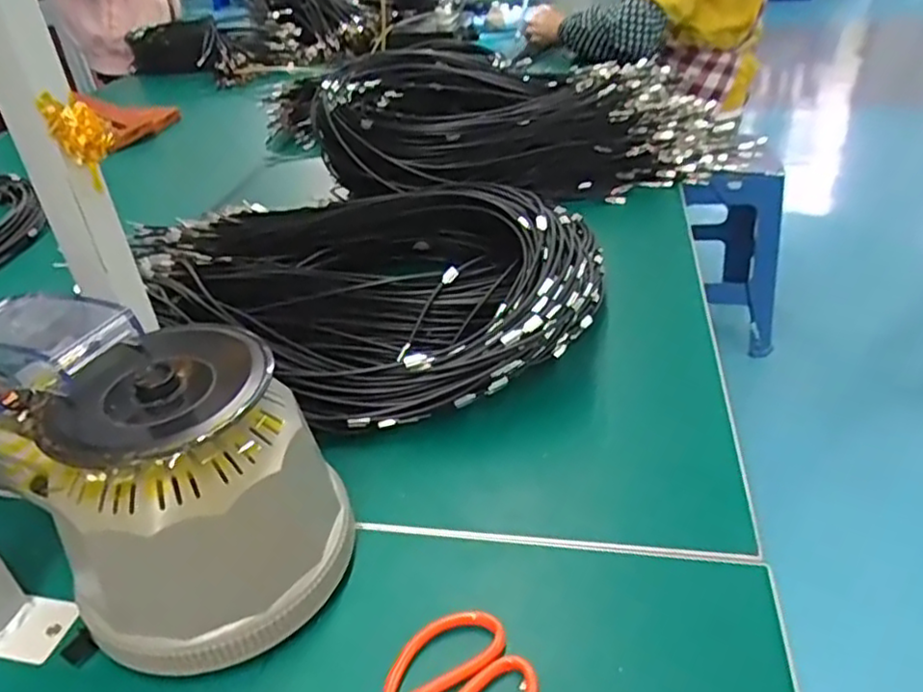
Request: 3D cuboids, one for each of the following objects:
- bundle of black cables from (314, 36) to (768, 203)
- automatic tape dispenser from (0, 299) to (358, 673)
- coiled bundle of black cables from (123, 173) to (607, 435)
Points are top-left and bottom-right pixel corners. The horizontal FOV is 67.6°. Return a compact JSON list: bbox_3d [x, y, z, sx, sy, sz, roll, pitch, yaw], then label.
[{"bbox_3d":[0.087,-0.307,0.943,0.546,0.113,0.271,-6,35,-2],"label":"bundle of black cables"},{"bbox_3d":[-0.172,0.078,0.404,0.193,0.151,0.142,18,41,28],"label":"automatic tape dispenser"},{"bbox_3d":[-0.109,-0.075,0.644,0.447,0.104,0.280,18,41,28],"label":"coiled bundle of black cables"}]

